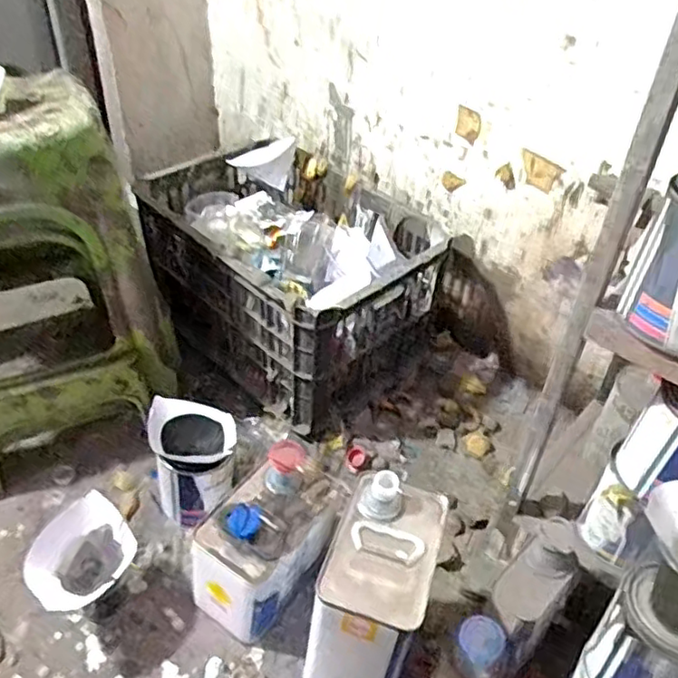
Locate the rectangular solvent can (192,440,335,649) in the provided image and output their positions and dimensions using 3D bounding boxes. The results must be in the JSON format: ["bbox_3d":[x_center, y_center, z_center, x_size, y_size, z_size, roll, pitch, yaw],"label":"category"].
[{"bbox_3d":[-0.091,0.266,0.843,0.115,0.175,0.184,26,45,24],"label":"rectangular solvent can"}]

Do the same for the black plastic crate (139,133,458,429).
[{"bbox_3d":[-0.098,-0.130,1.190,0.352,0.246,0.526,-26,48,-31],"label":"black plastic crate"}]

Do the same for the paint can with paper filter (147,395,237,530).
[{"bbox_3d":[-0.201,0.176,0.921,0.116,0.128,0.109,-6,41,-11],"label":"paint can with paper filter"}]

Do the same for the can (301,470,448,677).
[{"bbox_3d":[0.041,0.302,0.739,0.105,0.274,0.164,16,42,14],"label":"can"}]

